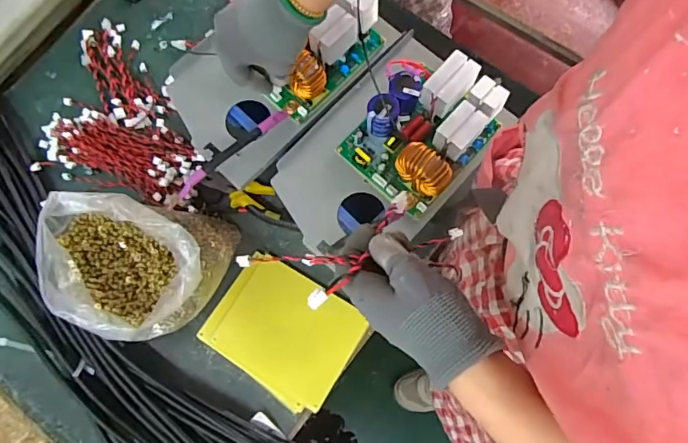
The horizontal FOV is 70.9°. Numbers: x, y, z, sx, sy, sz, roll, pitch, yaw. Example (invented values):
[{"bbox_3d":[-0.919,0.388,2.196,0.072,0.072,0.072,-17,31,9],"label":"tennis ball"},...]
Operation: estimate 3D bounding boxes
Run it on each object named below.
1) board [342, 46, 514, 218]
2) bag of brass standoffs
[{"bbox_3d":[0.084,-0.103,0.519,0.129,0.073,0.151,40,79,10],"label":"board"},{"bbox_3d":[-0.224,0.044,0.527,0.160,0.130,0.146,12,75,4],"label":"bag of brass standoffs"}]

